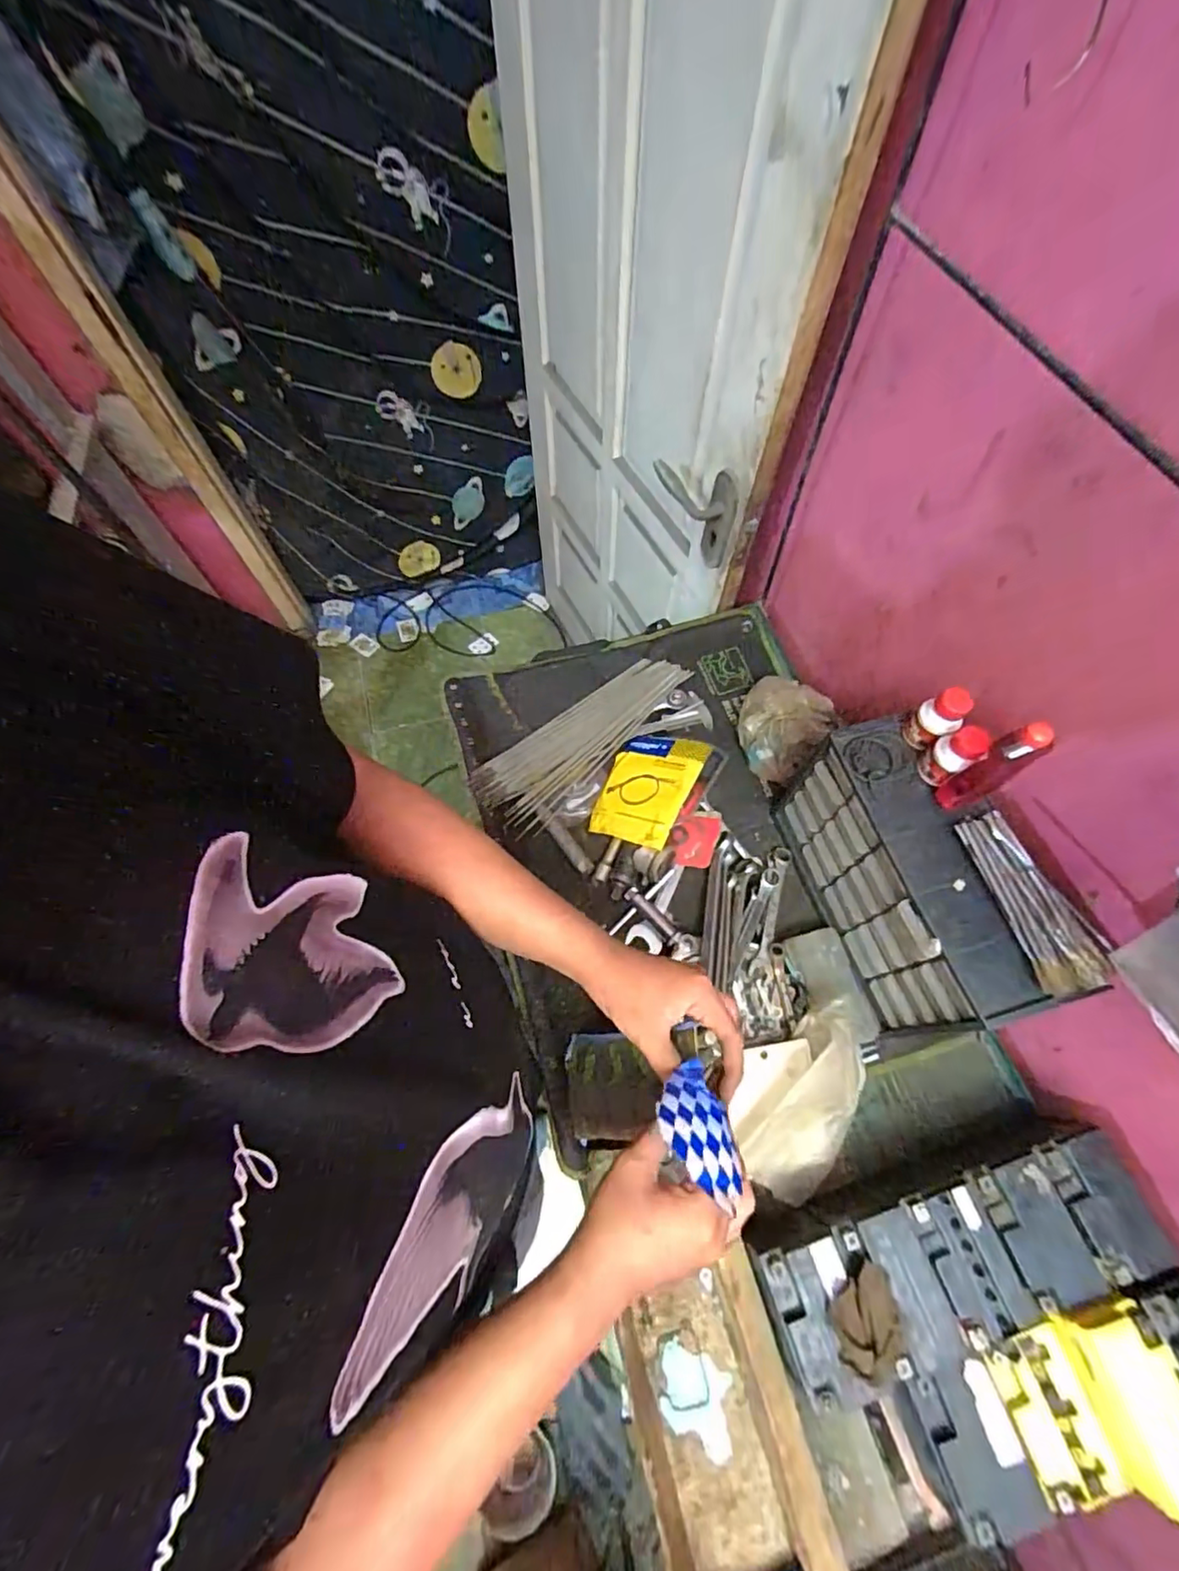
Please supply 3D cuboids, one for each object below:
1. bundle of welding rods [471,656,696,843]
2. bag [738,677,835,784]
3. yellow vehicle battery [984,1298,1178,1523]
[{"bbox_3d":[-0.009,-0.080,0.826,0.114,0.025,0.349,40,71,16],"label":"bundle of welding rods"},{"bbox_3d":[0.261,-0.083,0.789,0.110,0.081,0.126,26,68,11],"label":"bag"},{"bbox_3d":[0.410,0.502,0.467,0.125,0.061,0.118,-13,66,-6],"label":"yellow vehicle battery"}]

